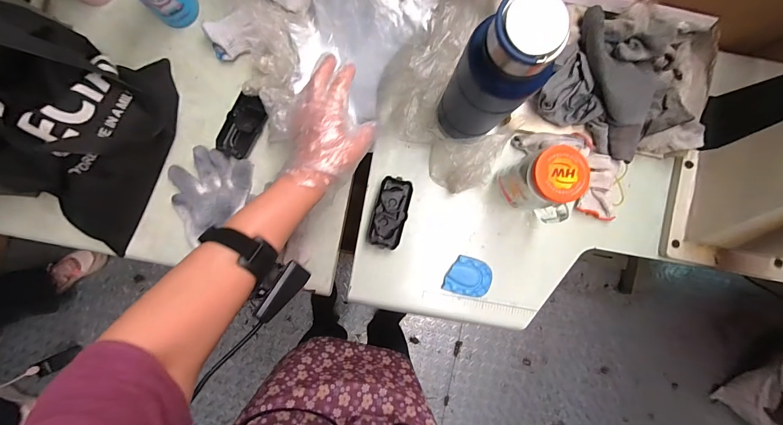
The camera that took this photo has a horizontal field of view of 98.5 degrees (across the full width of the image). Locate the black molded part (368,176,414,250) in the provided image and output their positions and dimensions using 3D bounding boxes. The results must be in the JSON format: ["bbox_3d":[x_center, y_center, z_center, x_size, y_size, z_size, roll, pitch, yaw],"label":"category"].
[{"bbox_3d":[-0.001,0.001,0.535,0.049,0.022,0.108,15,90,-2],"label":"black molded part"}]

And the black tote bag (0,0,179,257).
[{"bbox_3d":[-0.449,-0.110,0.463,0.185,0.136,0.292,21,89,-2],"label":"black tote bag"}]

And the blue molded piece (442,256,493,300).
[{"bbox_3d":[0.126,0.104,0.550,0.074,0.011,0.060,11,90,-2],"label":"blue molded piece"}]

